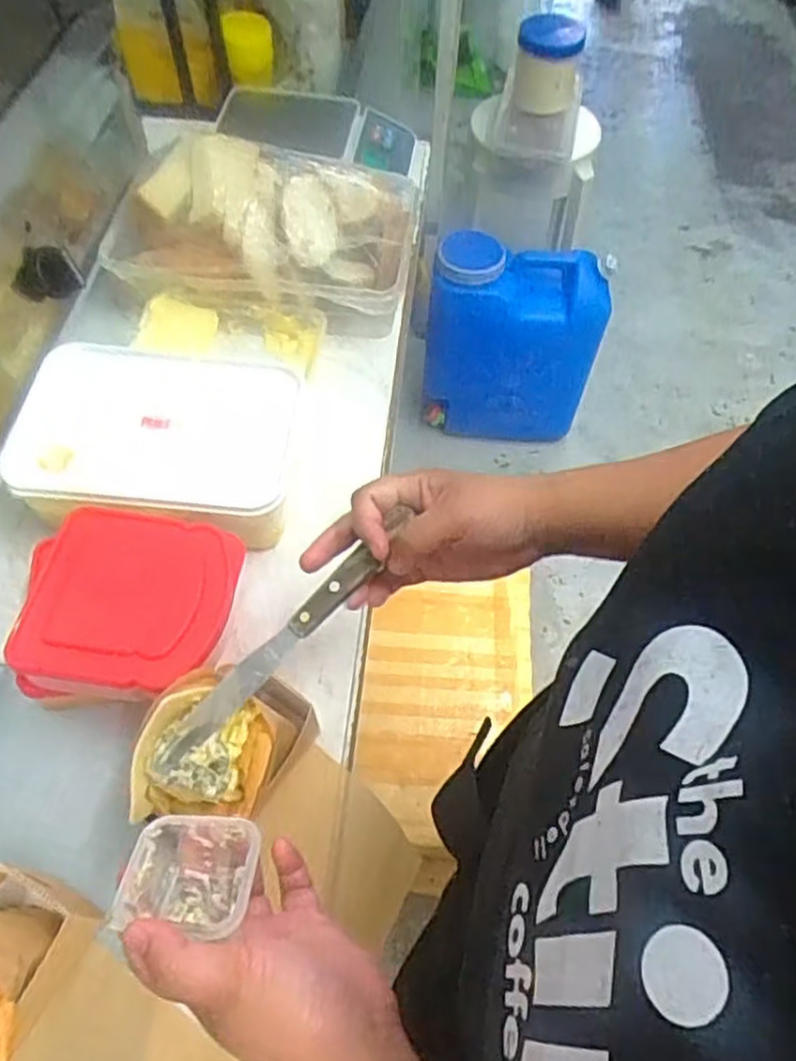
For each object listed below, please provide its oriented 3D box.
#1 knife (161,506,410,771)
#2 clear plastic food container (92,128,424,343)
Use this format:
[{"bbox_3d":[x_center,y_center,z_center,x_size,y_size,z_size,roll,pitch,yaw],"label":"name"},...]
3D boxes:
[{"bbox_3d":[-0.062,0.059,0.417,0.017,0.010,0.182,41,80,21],"label":"knife"},{"bbox_3d":[-0.125,-0.301,0.717,0.278,0.094,0.177,6,58,2],"label":"clear plastic food container"}]

